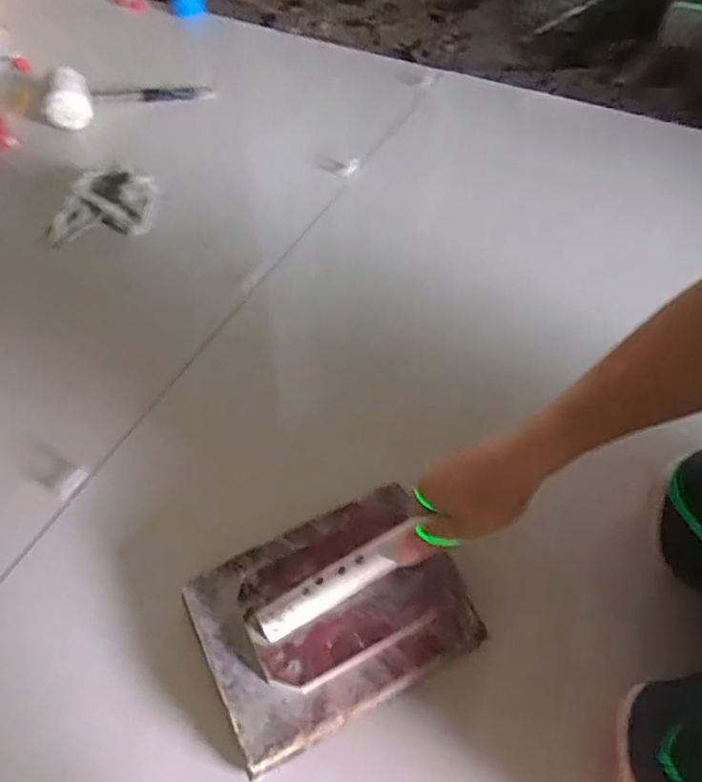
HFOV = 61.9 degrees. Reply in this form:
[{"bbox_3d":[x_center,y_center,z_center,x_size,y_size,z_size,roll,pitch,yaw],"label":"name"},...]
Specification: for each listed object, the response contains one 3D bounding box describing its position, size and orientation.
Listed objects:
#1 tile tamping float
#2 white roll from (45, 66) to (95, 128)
[{"bbox_3d":[-0.010,0.172,0.485,0.216,0.058,0.158,-21,56,-19],"label":"tile tamping float"},{"bbox_3d":[-0.486,-0.497,1.009,0.077,0.078,0.084,-17,54,-16],"label":"white roll"}]

